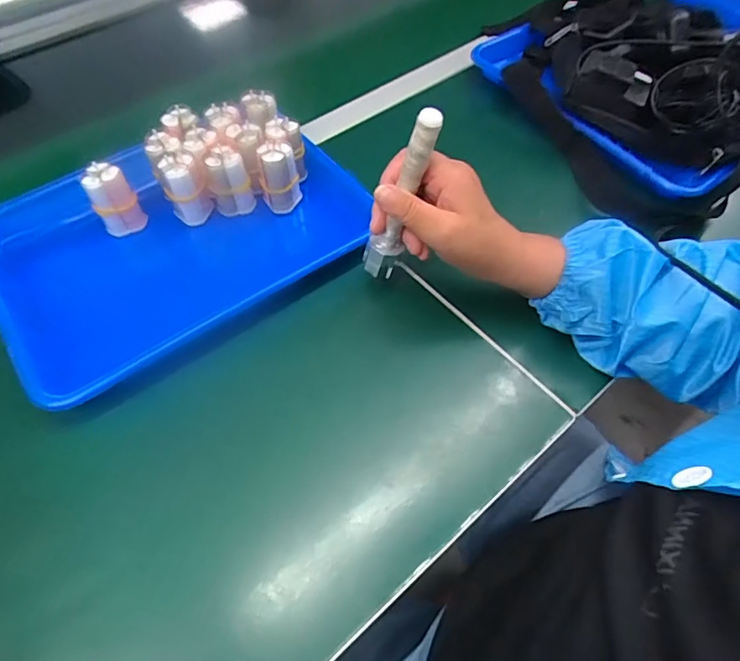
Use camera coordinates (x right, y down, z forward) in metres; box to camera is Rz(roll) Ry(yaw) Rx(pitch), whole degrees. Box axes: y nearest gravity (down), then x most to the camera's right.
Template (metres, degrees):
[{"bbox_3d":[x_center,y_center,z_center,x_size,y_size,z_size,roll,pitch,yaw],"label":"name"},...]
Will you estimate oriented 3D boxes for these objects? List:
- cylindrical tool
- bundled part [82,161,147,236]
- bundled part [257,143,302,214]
[{"bbox_3d":[0.025,-0.099,0.379,0.024,0.151,0.019,-9,57,-23],"label":"cylindrical tool"},{"bbox_3d":[-0.242,-0.120,0.468,0.037,0.076,0.024,-30,63,-19],"label":"bundled part"},{"bbox_3d":[-0.089,-0.147,0.478,0.037,0.061,0.035,-7,57,-6],"label":"bundled part"}]

